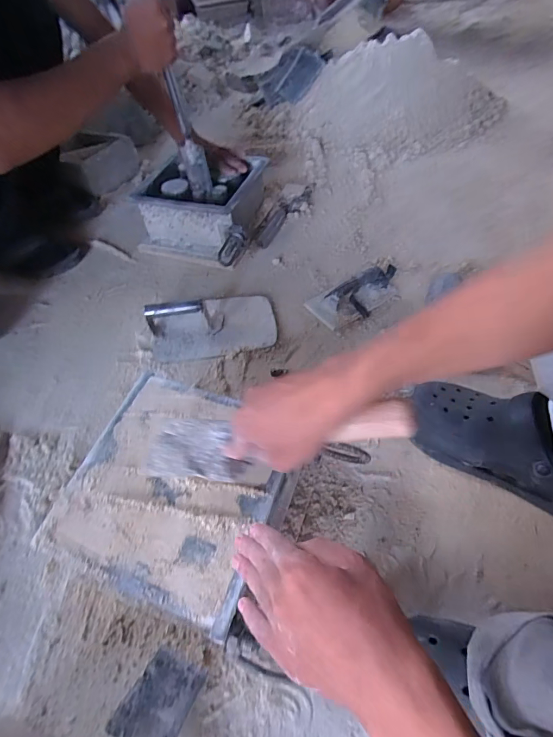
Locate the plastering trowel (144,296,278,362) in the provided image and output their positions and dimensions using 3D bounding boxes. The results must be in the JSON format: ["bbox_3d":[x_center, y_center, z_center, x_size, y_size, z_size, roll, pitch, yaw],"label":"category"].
[{"bbox_3d":[-0.119,-0.096,0.712,0.230,0.070,0.145,-7,56,-3],"label":"plastering trowel"}]

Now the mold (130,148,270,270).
[{"bbox_3d":[-0.163,-0.359,0.858,0.246,0.130,0.257,14,57,11],"label":"mold"}]

